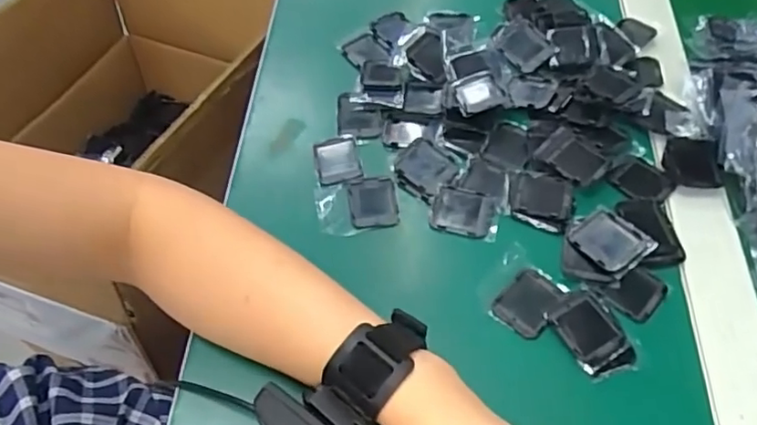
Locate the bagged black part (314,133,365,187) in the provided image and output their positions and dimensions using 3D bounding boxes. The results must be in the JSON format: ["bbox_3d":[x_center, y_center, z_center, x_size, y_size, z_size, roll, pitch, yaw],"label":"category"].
[{"bbox_3d":[-0.029,-0.038,0.429,0.032,0.004,0.041,-12,58,-5],"label":"bagged black part"}]

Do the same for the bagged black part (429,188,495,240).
[{"bbox_3d":[0.056,0.001,0.401,0.040,0.006,0.032,15,60,11],"label":"bagged black part"}]

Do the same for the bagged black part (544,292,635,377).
[{"bbox_3d":[0.125,0.072,0.350,0.033,0.006,0.049,-27,61,-14],"label":"bagged black part"}]

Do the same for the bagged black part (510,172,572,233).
[{"bbox_3d":[0.108,-0.009,0.399,0.041,0.004,0.036,13,59,11],"label":"bagged black part"}]

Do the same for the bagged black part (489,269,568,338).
[{"bbox_3d":[0.092,0.054,0.367,0.032,0.007,0.042,32,64,20],"label":"bagged black part"}]

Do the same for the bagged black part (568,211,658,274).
[{"bbox_3d":[0.145,0.017,0.375,0.034,0.004,0.045,-37,48,-7],"label":"bagged black part"}]

